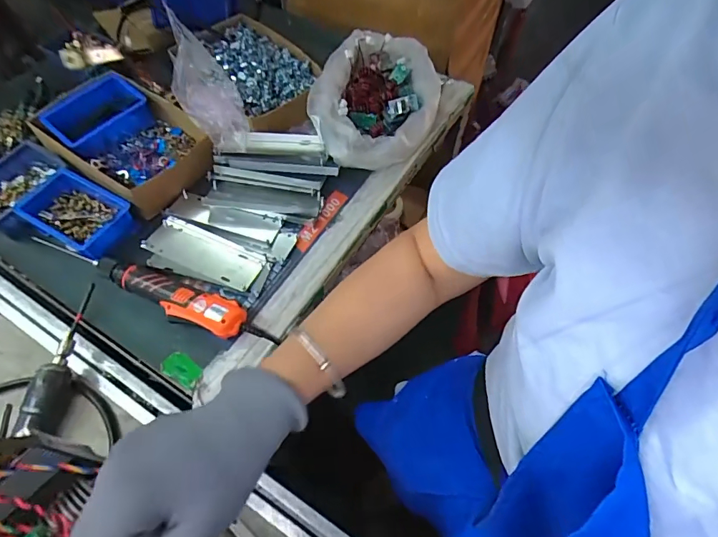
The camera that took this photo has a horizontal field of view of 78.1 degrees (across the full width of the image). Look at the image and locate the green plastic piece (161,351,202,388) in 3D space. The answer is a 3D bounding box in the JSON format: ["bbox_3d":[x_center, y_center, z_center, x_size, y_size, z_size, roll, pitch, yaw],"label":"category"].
[{"bbox_3d":[-0.236,0.133,0.591,0.061,0.012,0.034,24,63,13],"label":"green plastic piece"}]

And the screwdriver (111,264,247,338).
[{"bbox_3d":[-0.254,0.035,0.623,0.212,0.039,0.070,21,62,11],"label":"screwdriver"}]

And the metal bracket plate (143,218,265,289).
[{"bbox_3d":[-0.235,-0.024,0.671,0.178,0.020,0.068,20,62,11],"label":"metal bracket plate"}]

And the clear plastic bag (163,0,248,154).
[{"bbox_3d":[-0.243,-0.288,0.701,0.088,0.045,0.206,-28,105,-16],"label":"clear plastic bag"}]

